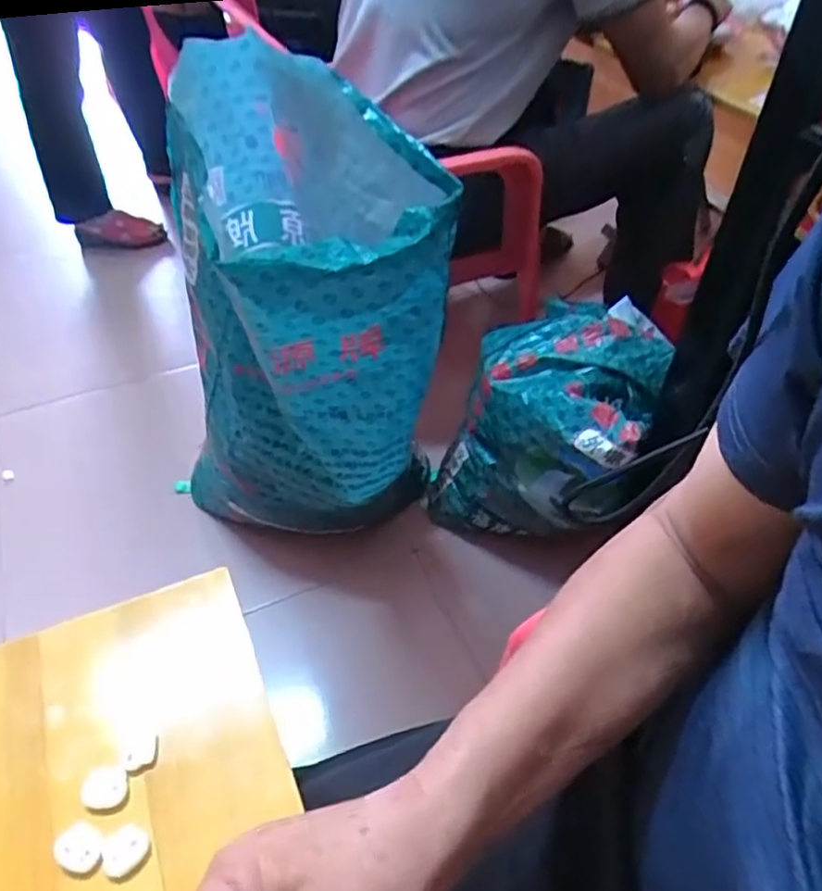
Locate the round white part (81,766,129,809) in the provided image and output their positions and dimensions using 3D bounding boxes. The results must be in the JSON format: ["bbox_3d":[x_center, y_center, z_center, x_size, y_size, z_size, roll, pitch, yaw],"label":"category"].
[{"bbox_3d":[-0.166,0.185,0.368,0.021,0.012,0.019,7,47,8],"label":"round white part"}]

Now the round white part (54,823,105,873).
[{"bbox_3d":[-0.170,0.207,0.350,0.023,0.006,0.020,24,51,22],"label":"round white part"}]

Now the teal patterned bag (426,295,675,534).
[{"bbox_3d":[0.206,-0.030,1.022,0.282,0.304,0.258,22,50,21],"label":"teal patterned bag"}]

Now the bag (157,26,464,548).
[{"bbox_3d":[-0.171,-0.146,0.939,0.336,0.591,0.441,-18,49,-16],"label":"bag"}]

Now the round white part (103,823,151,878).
[{"bbox_3d":[-0.147,0.207,0.351,0.022,0.004,0.023,0,46,0],"label":"round white part"}]

